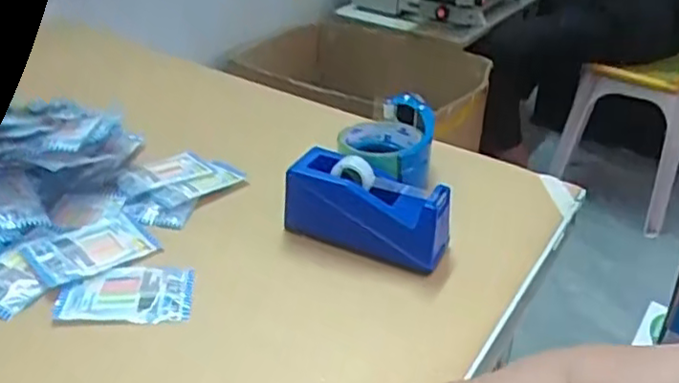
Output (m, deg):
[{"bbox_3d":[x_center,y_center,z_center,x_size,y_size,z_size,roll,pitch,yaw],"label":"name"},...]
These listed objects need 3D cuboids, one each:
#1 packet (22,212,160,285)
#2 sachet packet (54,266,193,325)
[{"bbox_3d":[-0.219,0.047,0.570,0.098,0.007,0.072,-22,40,-37],"label":"packet"},{"bbox_3d":[-0.173,0.083,0.528,0.102,0.009,0.061,-1,31,-8],"label":"sachet packet"}]

